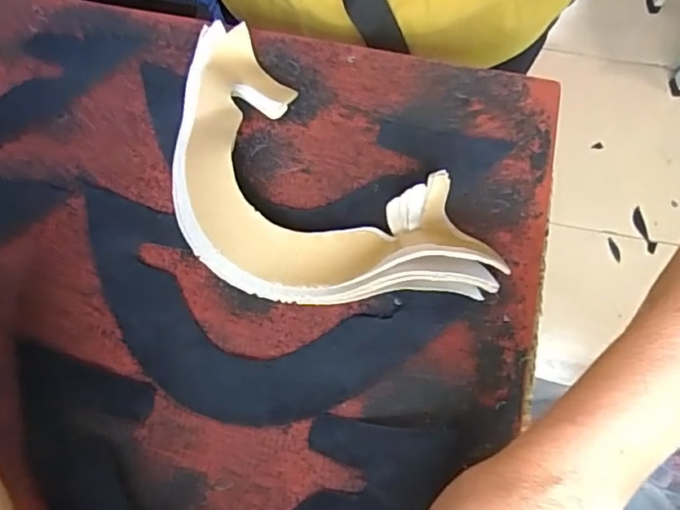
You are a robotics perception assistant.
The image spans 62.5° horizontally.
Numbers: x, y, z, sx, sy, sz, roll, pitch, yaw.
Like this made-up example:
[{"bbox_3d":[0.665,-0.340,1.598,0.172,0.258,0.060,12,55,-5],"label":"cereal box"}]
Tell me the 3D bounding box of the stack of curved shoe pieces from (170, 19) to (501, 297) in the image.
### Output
[{"bbox_3d":[-0.030,-0.040,0.358,0.254,0.024,0.131,40,75,13],"label":"stack of curved shoe pieces"}]

